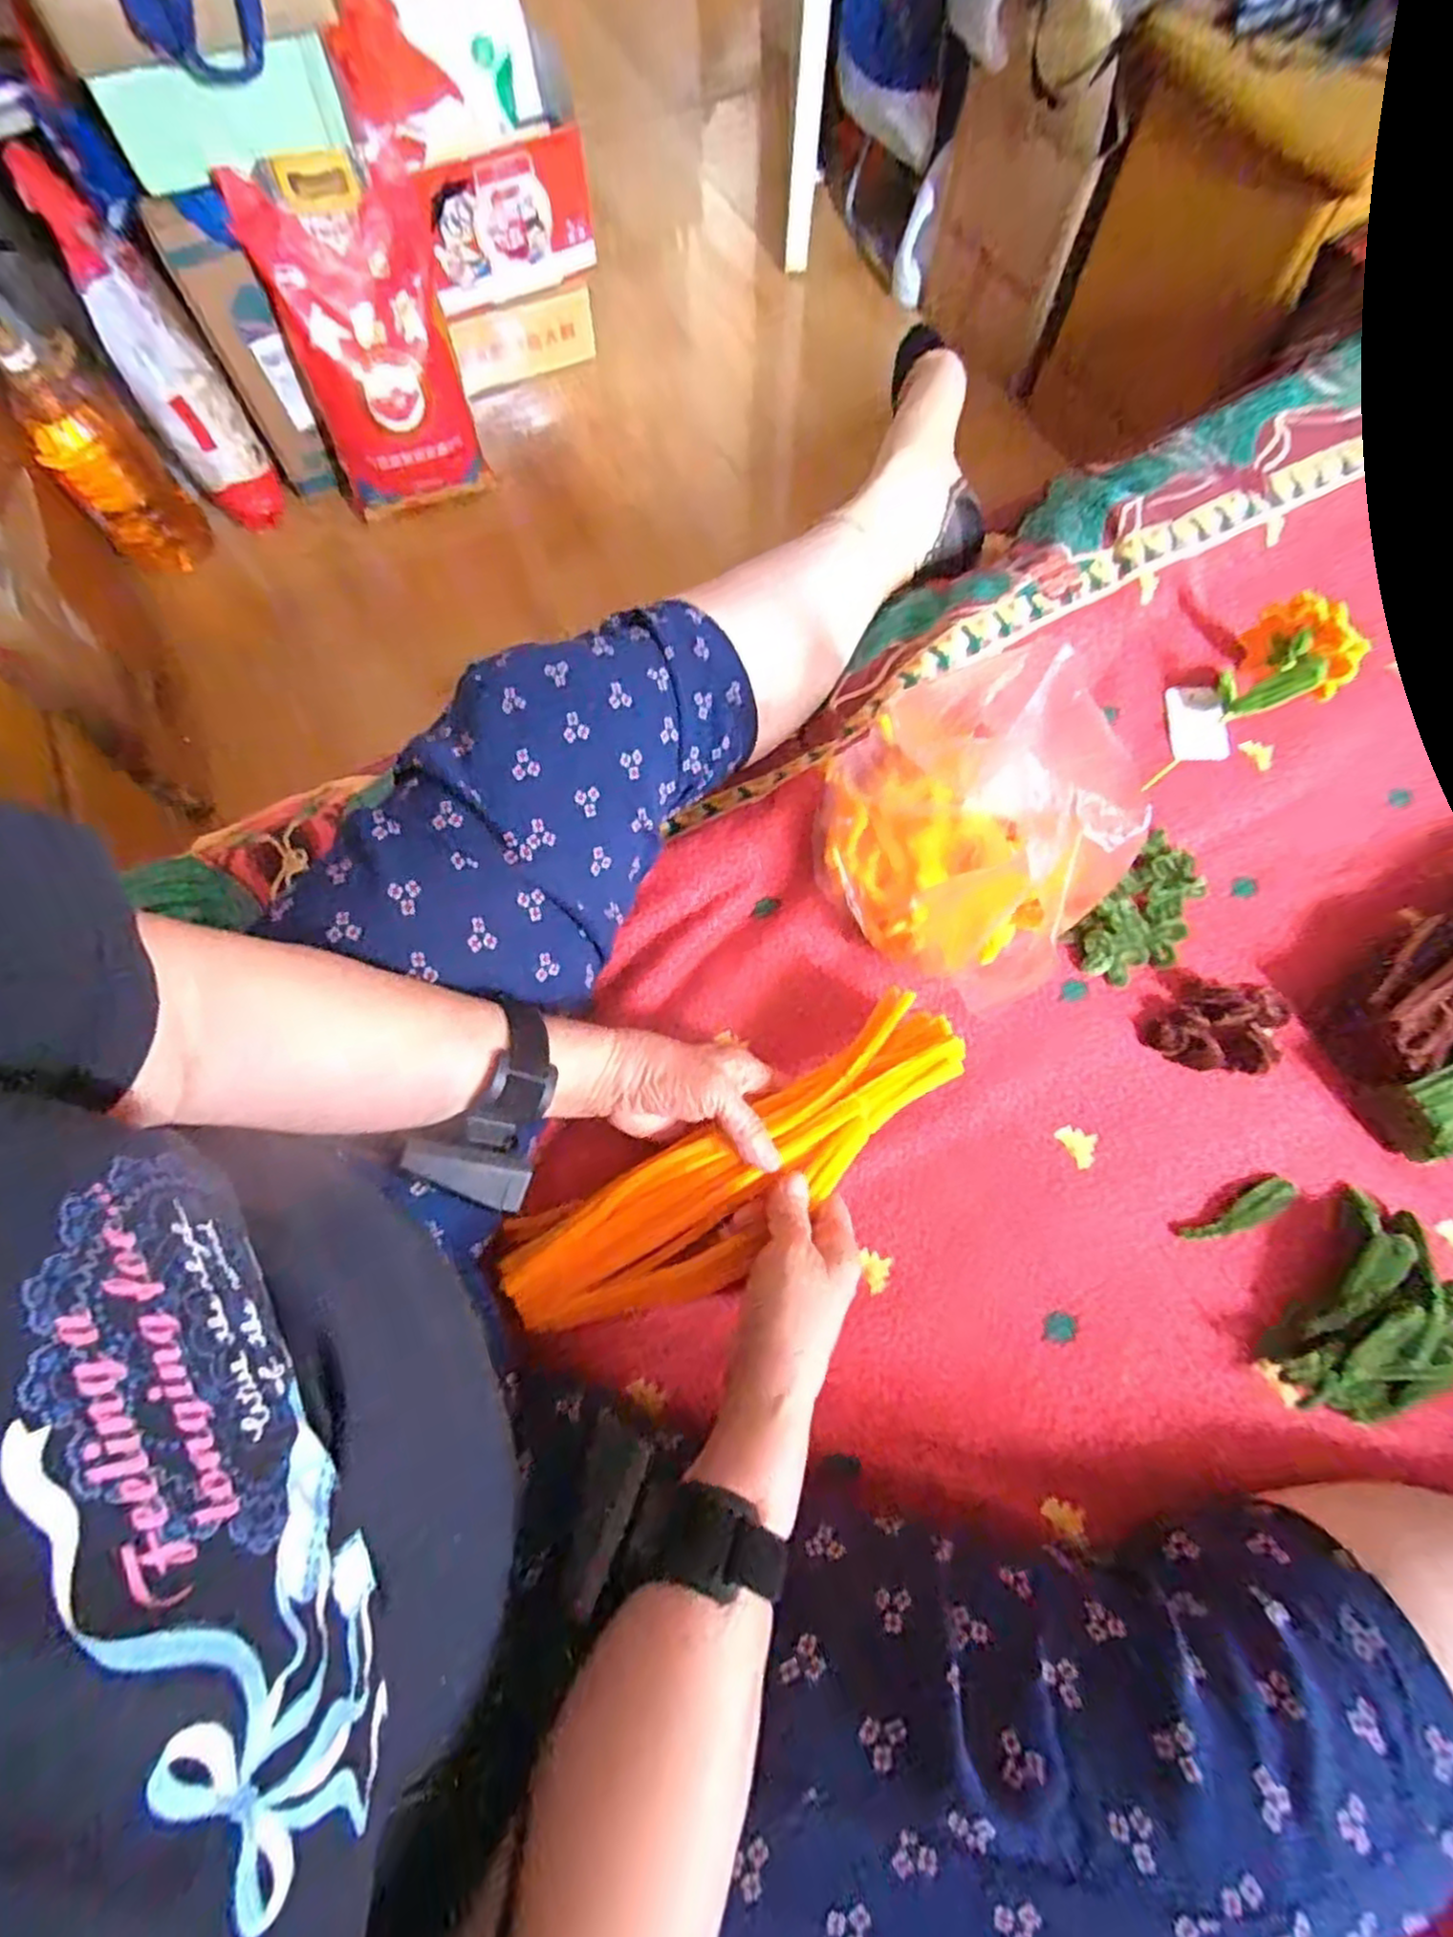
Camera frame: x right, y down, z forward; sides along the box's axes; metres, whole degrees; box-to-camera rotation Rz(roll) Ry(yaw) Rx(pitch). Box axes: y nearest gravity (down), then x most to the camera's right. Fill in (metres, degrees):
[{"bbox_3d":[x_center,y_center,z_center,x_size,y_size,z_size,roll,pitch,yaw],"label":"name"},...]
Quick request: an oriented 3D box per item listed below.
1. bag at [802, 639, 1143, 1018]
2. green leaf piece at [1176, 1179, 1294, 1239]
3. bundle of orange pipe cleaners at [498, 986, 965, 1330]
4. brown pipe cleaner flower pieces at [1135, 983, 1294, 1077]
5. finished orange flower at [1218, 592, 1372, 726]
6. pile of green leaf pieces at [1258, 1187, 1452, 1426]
[{"bbox_3d":[0.142,-0.085,0.447,0.120,0.167,0.190,-36,75,-12],"label":"bag"},{"bbox_3d":[0.312,0.149,0.448,0.074,0.007,0.017,-24,72,-8],"label":"green leaf piece"},{"bbox_3d":[0.008,0.121,0.433,0.290,0.023,0.085,-31,74,-3],"label":"bundle of orange pipe cleaners"},{"bbox_3d":[0.320,0.039,0.476,0.090,0.022,0.056,-4,71,-1],"label":"brown pipe cleaner flower pieces"},{"bbox_3d":[0.398,-0.215,0.535,0.074,0.067,0.075,0,71,0],"label":"finished orange flower"},{"bbox_3d":[0.371,0.200,0.416,0.087,0.038,0.130,40,75,12],"label":"pile of green leaf pieces"}]

